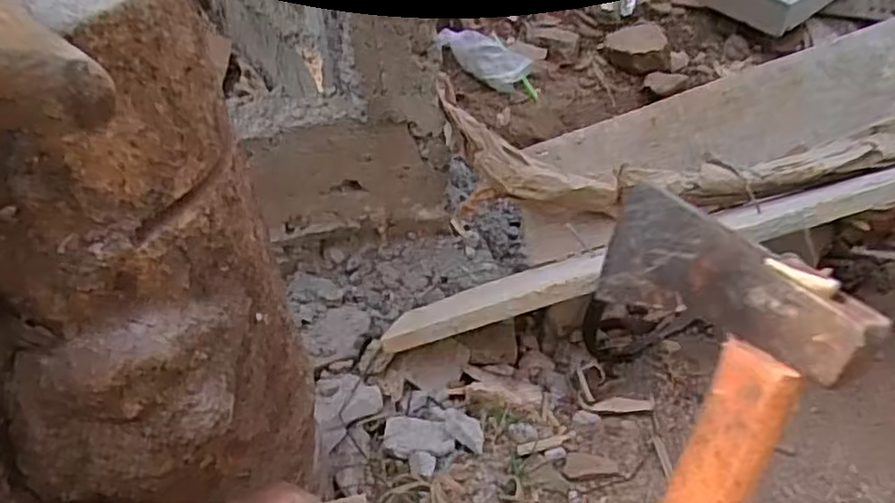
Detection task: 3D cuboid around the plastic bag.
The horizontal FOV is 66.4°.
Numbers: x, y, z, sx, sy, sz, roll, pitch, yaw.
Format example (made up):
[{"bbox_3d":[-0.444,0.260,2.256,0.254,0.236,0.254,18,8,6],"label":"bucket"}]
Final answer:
[{"bbox_3d":[0.068,-0.404,1.411,0.090,0.065,0.213,-27,46,-26],"label":"plastic bag"}]

